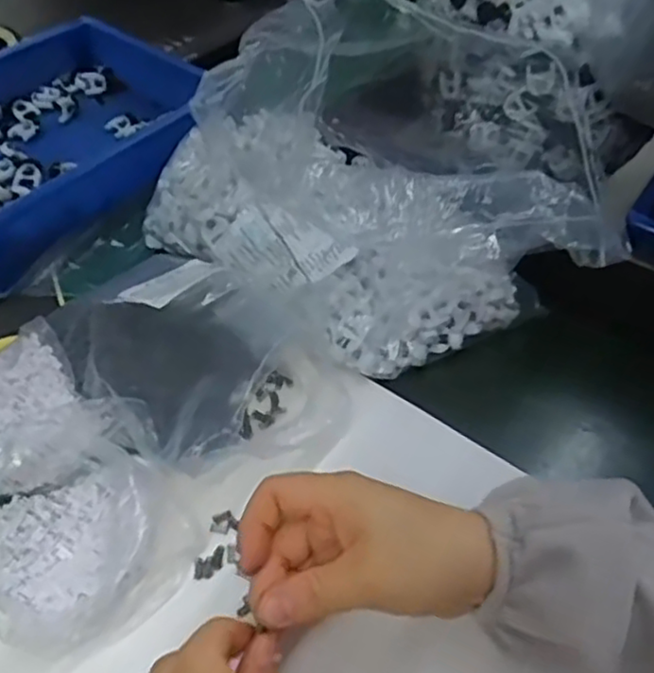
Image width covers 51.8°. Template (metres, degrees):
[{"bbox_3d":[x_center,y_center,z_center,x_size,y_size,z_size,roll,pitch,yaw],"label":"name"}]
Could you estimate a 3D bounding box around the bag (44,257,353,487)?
[{"bbox_3d":[-0.081,0.012,0.443,0.189,0.062,0.139,34,55,24],"label":"bag"}]

